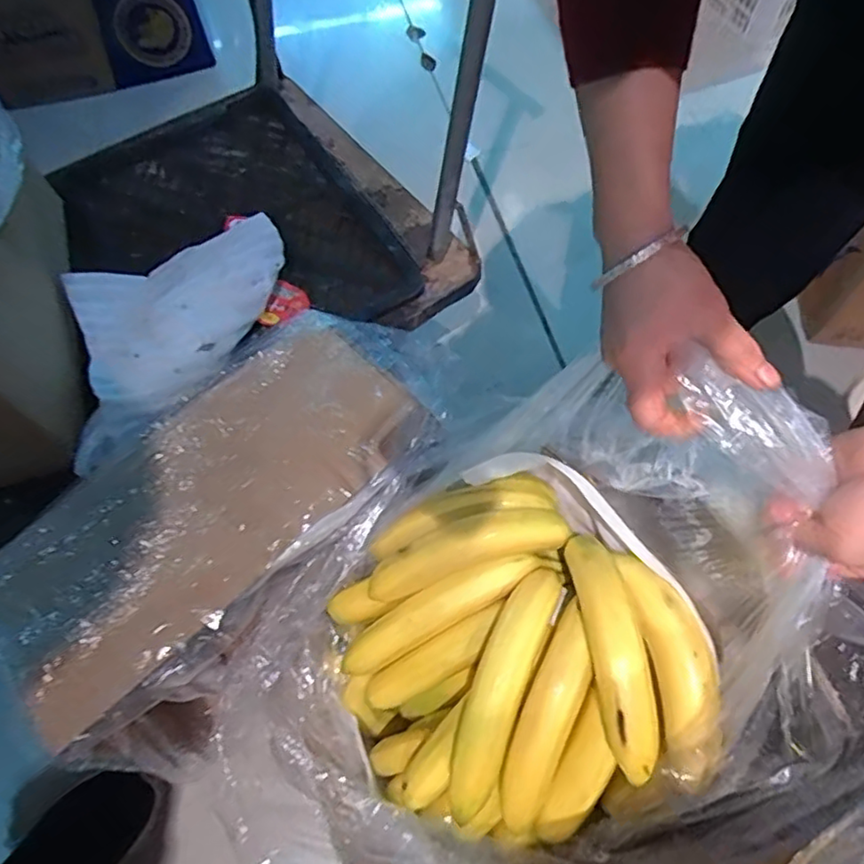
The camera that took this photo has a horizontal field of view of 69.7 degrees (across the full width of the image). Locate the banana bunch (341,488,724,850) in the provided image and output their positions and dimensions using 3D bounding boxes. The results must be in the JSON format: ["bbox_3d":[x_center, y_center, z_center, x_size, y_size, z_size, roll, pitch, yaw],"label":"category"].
[{"bbox_3d":[0.043,0.209,0.555,0.334,0.186,0.334,-7,74,24],"label":"banana bunch"}]

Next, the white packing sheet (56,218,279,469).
[{"bbox_3d":[-0.343,-0.139,0.748,0.204,0.049,0.368,20,64,13],"label":"white packing sheet"}]

